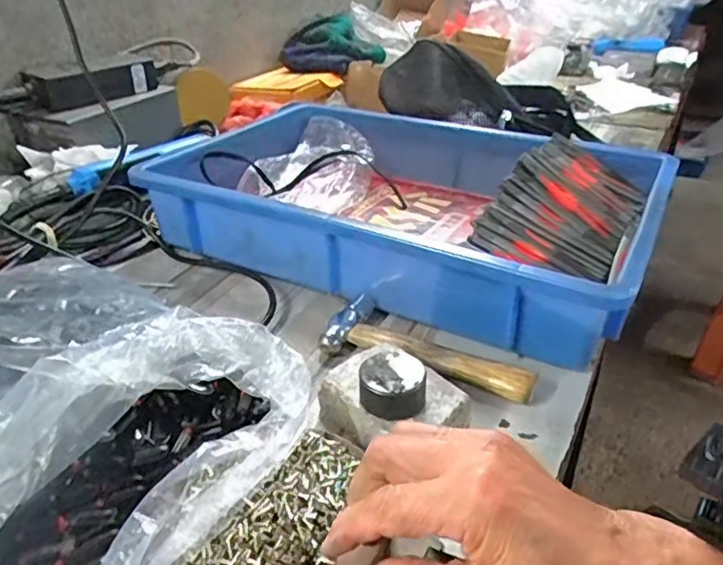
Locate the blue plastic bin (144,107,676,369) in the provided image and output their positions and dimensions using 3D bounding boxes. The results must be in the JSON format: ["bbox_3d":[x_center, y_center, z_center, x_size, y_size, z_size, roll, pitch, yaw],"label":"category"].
[{"bbox_3d":[0.038,-0.081,0.576,0.446,0.082,0.298,15,34,26],"label":"blue plastic bin"}]

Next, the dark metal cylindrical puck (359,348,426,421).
[{"bbox_3d":[0.018,0.060,0.346,0.037,0.024,0.036,-1,30,1],"label":"dark metal cylindrical puck"}]

